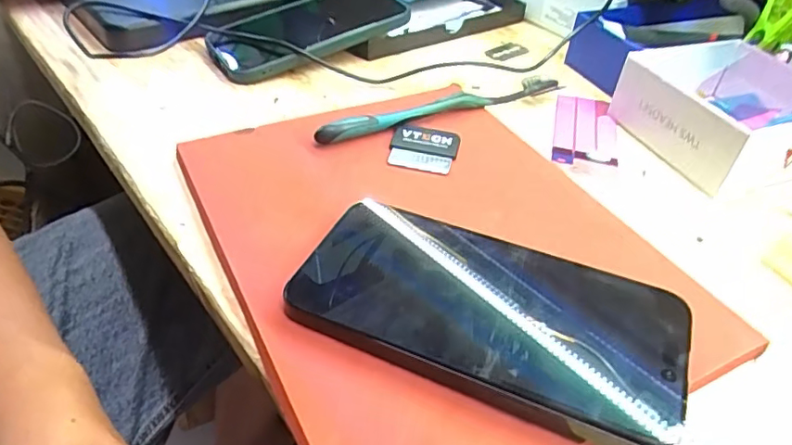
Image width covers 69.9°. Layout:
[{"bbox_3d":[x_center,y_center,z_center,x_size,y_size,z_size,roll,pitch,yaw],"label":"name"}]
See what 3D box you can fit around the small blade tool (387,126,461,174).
[{"bbox_3d":[0.017,-0.044,0.335,0.039,0.008,0.034,9,41,4],"label":"small blade tool"}]

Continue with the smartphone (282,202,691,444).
[{"bbox_3d":[0.037,0.034,0.237,0.156,0.017,0.075,19,43,16],"label":"smartphone"}]

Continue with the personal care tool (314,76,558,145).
[{"bbox_3d":[0.032,-0.074,0.363,0.171,0.016,0.010,-15,38,-23],"label":"personal care tool"}]

